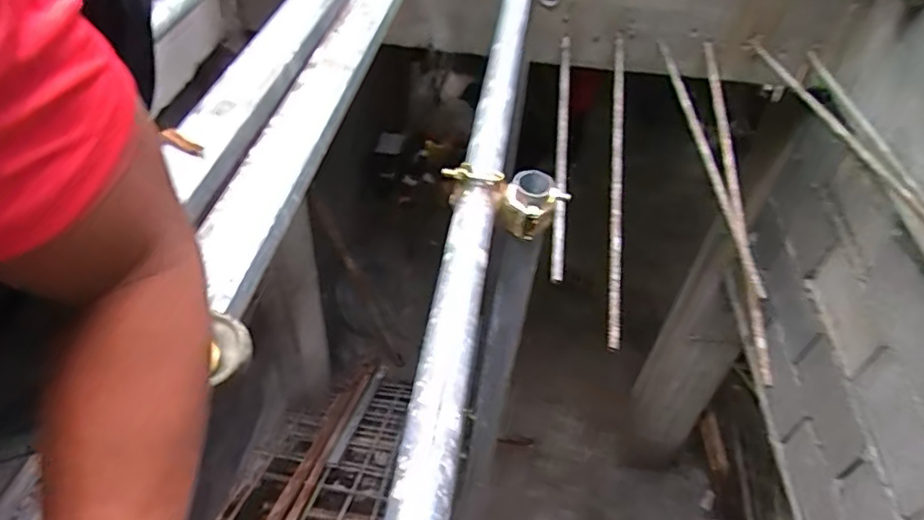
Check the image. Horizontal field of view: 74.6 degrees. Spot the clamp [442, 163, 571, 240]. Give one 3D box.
[{"bbox_3d":[0.051,-0.087,0.735,0.146,0.064,0.084,28,48,4],"label":"clamp"}]

